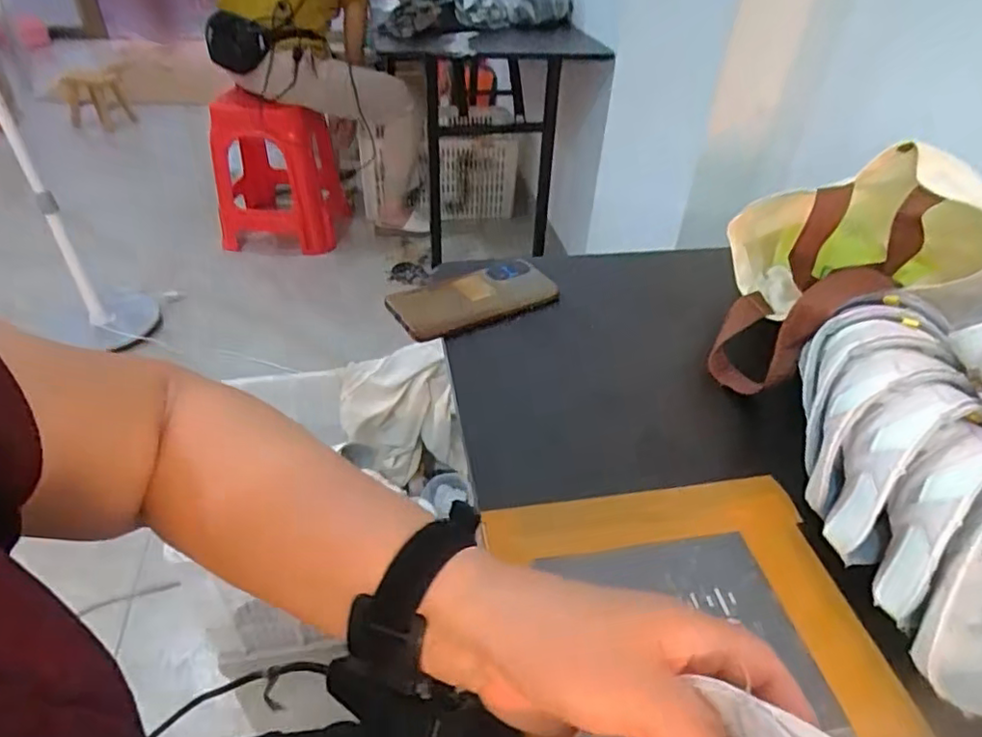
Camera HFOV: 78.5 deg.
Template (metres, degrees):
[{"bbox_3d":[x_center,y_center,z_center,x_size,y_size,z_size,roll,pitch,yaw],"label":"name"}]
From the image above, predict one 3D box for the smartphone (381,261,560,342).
[{"bbox_3d":[-0.018,-0.072,0.589,0.159,0.015,0.079,-19,44,-26],"label":"smartphone"}]

